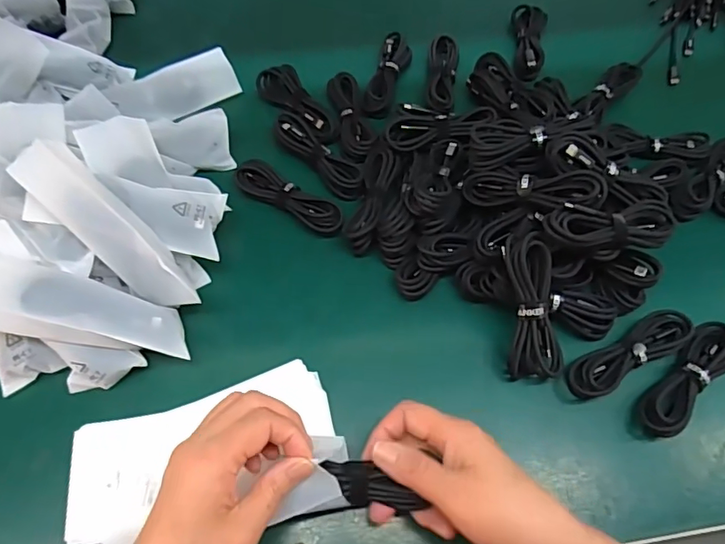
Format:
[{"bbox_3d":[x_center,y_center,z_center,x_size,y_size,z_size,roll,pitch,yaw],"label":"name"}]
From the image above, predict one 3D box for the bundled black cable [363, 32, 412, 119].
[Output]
[{"bbox_3d":[0.028,-0.212,0.541,0.032,0.017,0.109,16,63,5],"label":"bundled black cable"}]

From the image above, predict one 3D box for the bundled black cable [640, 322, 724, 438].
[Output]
[{"bbox_3d":[0.258,0.083,0.394,0.112,0.015,0.032,-40,71,-21],"label":"bundled black cable"}]

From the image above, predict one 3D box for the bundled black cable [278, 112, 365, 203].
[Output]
[{"bbox_3d":[-0.042,-0.111,0.487,0.110,0.023,0.030,42,68,17],"label":"bundled black cable"}]

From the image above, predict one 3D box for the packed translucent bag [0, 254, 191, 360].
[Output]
[{"bbox_3d":[-0.209,0.030,0.371,0.155,0.021,0.055,17,65,-15],"label":"packed translucent bag"}]

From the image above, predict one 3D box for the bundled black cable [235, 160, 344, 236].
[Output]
[{"bbox_3d":[-0.068,-0.070,0.461,0.113,0.013,0.030,30,65,13],"label":"bundled black cable"}]

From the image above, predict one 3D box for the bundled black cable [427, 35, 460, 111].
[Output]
[{"bbox_3d":[0.086,-0.210,0.537,0.032,0.022,0.107,7,62,1],"label":"bundled black cable"}]

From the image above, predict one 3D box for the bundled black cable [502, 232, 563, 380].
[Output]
[{"bbox_3d":[0.130,0.026,0.384,0.040,0.017,0.111,-8,96,-6],"label":"bundled black cable"}]

